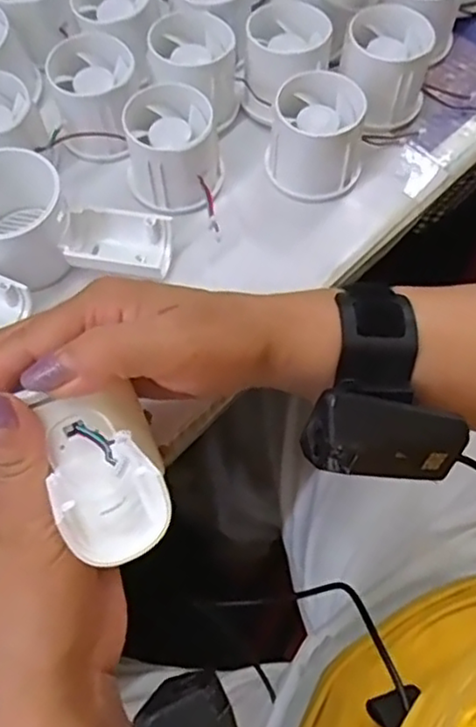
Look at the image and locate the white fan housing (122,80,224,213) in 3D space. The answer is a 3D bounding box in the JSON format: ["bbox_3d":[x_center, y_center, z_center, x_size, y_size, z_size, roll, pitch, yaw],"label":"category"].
[{"bbox_3d":[-0.038,-0.126,0.389,0.055,0.045,0.056,-1,65,0],"label":"white fan housing"}]

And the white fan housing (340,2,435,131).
[{"bbox_3d":[0.092,-0.184,0.414,0.054,0.048,0.052,16,66,8],"label":"white fan housing"}]

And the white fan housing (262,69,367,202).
[{"bbox_3d":[0.046,-0.134,0.391,0.054,0.047,0.054,7,65,3],"label":"white fan housing"}]

